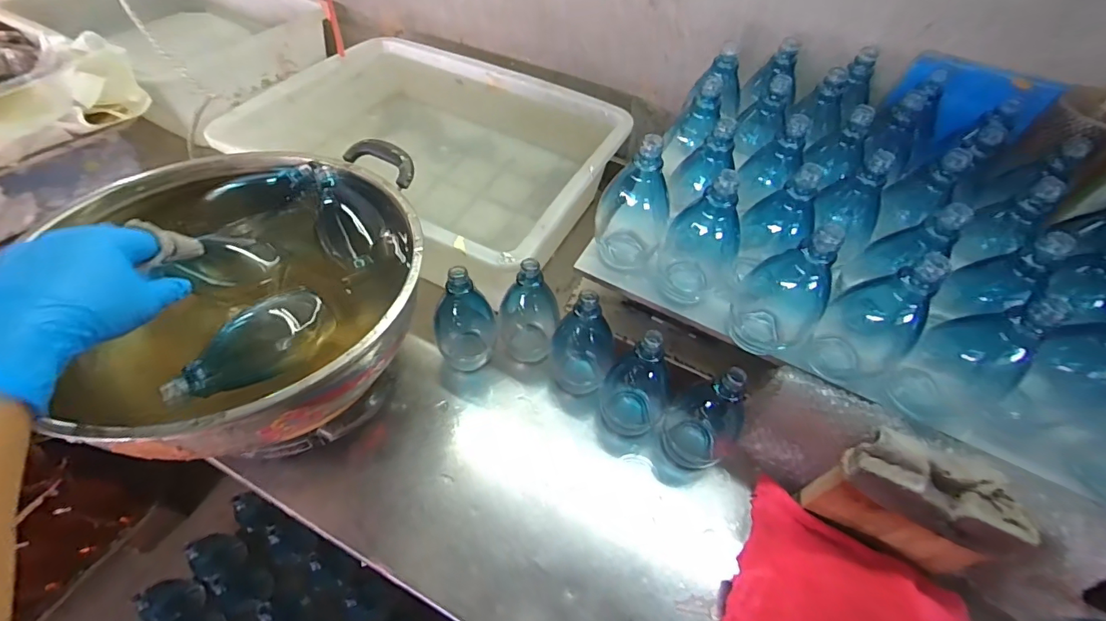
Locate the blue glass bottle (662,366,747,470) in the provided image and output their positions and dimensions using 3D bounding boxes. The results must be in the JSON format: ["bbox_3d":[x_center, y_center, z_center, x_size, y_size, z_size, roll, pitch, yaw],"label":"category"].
[{"bbox_3d":[0.155,0.105,0.475,0.074,0.144,0.071,-20,59,-16],"label":"blue glass bottle"}]

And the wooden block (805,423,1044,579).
[{"bbox_3d":[0.315,0.168,0.413,0.133,0.114,0.059,19,57,10],"label":"wooden block"}]

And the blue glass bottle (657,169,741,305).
[{"bbox_3d":[0.144,-0.071,0.458,0.066,0.149,0.063,34,61,19],"label":"blue glass bottle"}]

